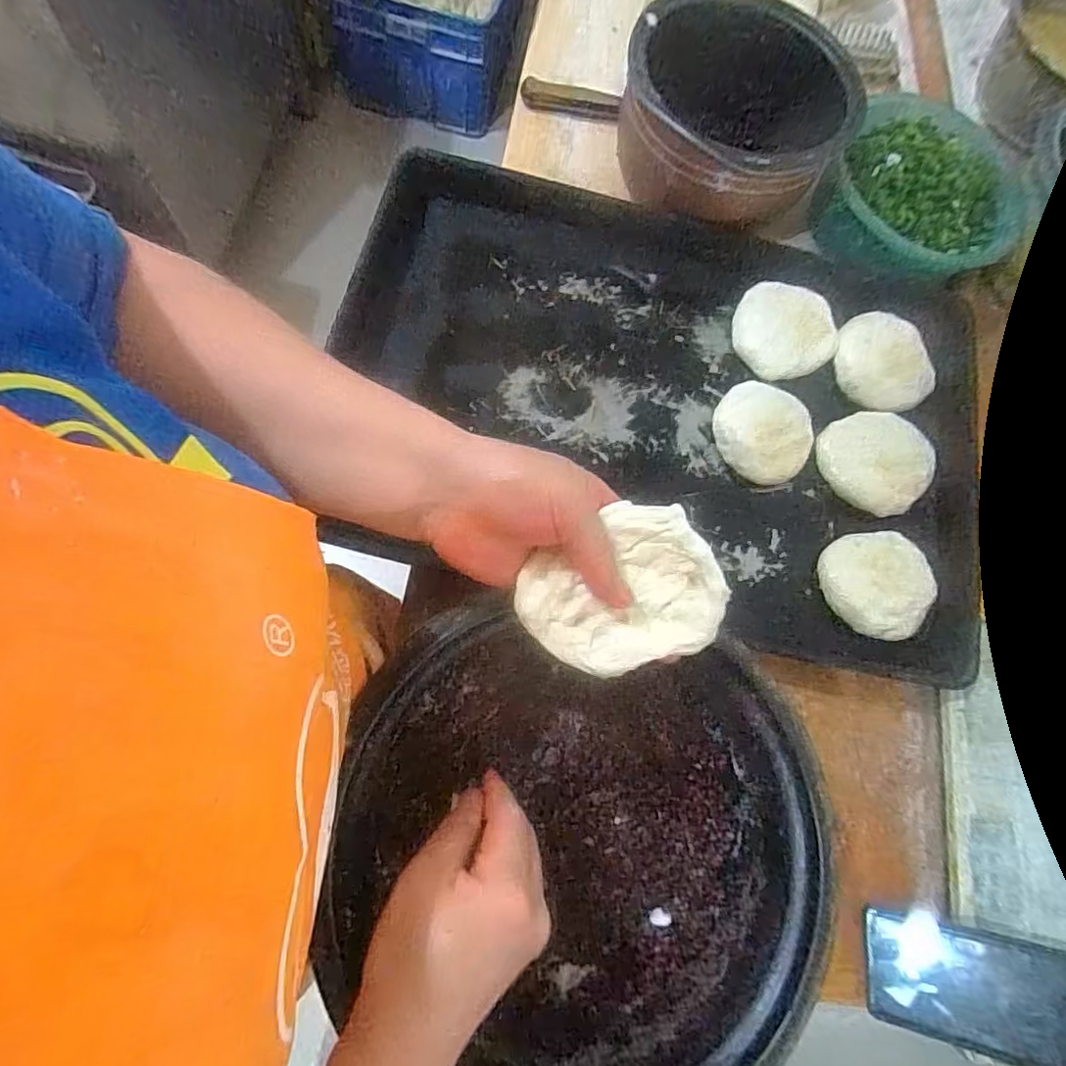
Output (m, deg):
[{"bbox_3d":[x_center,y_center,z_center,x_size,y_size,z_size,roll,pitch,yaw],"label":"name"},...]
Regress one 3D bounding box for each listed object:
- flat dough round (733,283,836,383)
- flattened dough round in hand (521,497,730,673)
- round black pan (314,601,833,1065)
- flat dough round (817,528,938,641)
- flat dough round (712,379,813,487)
[{"bbox_3d":[0.244,-0.202,0.564,0.096,0.015,0.095,2,74,-7],"label":"flat dough round"},{"bbox_3d":[0.046,0.033,0.301,0.097,0.023,0.079,-27,77,-8],"label":"flattened dough round in hand"},{"bbox_3d":[0.029,0.196,0.359,0.265,0.115,0.250,2,74,-7],"label":"round black pan"},{"bbox_3d":[0.300,0.039,0.501,0.090,0.013,0.095,2,74,-7],"label":"flat dough round"},{"bbox_3d":[0.213,-0.094,0.536,0.091,0.020,0.090,2,74,-7],"label":"flat dough round"}]

